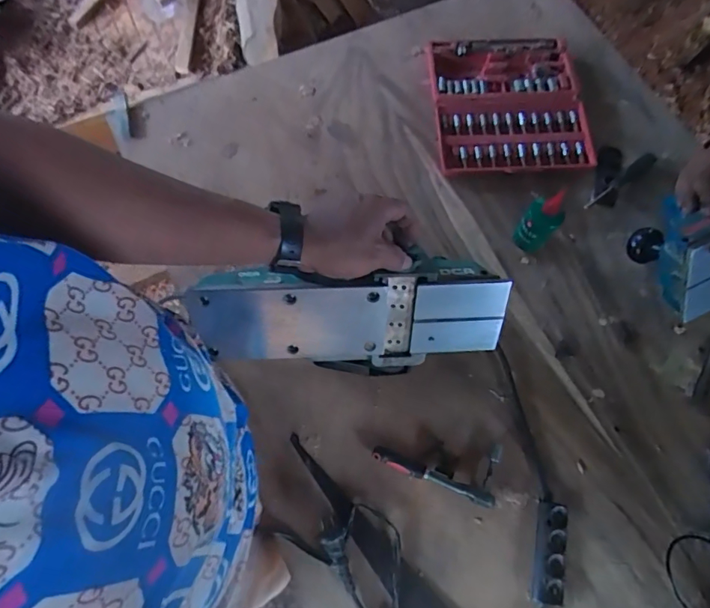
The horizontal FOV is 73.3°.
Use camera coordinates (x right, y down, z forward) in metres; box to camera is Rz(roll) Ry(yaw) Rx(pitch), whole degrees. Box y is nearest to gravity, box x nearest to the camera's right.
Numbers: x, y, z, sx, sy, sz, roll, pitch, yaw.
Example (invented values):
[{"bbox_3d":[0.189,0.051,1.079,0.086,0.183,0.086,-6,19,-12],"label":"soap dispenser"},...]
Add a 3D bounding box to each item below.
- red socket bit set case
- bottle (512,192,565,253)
[{"bbox_3d":[0.244,-0.317,0.763,0.238,0.028,0.253,0,70,-1],"label":"red socket bit set case"},{"bbox_3d":[0.248,-0.108,0.646,0.049,0.101,0.044,34,72,11],"label":"bottle"}]

